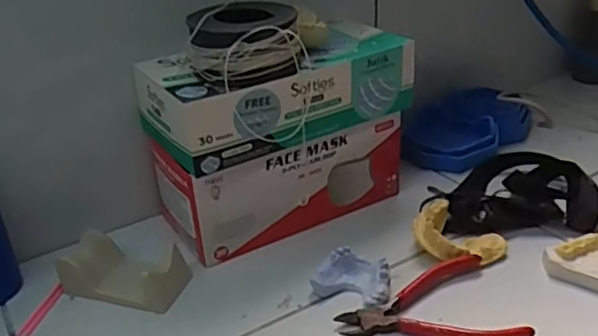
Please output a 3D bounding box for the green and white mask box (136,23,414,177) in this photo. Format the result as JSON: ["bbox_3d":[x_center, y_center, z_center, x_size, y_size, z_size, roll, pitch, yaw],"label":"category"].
[{"bbox_3d":[-0.021,-0.070,0.528,0.216,0.064,0.110,-19,32,-27],"label":"green and white mask box"}]

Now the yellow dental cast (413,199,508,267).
[{"bbox_3d":[0.130,0.054,0.502,0.072,0.026,0.063,4,29,15],"label":"yellow dental cast"}]

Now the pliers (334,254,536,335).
[{"bbox_3d":[0.090,0.101,0.436,0.121,0.010,0.084,-10,29,-11],"label":"pliers"}]

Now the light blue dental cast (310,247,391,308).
[{"bbox_3d":[0.043,0.082,0.465,0.056,0.019,0.039,14,33,30],"label":"light blue dental cast"}]

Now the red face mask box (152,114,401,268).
[{"bbox_3d":[-0.024,-0.001,0.557,0.208,0.074,0.110,-21,32,-29],"label":"red face mask box"}]

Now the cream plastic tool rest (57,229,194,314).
[{"bbox_3d":[-0.142,0.082,0.498,0.097,0.030,0.065,7,30,19],"label":"cream plastic tool rest"}]

